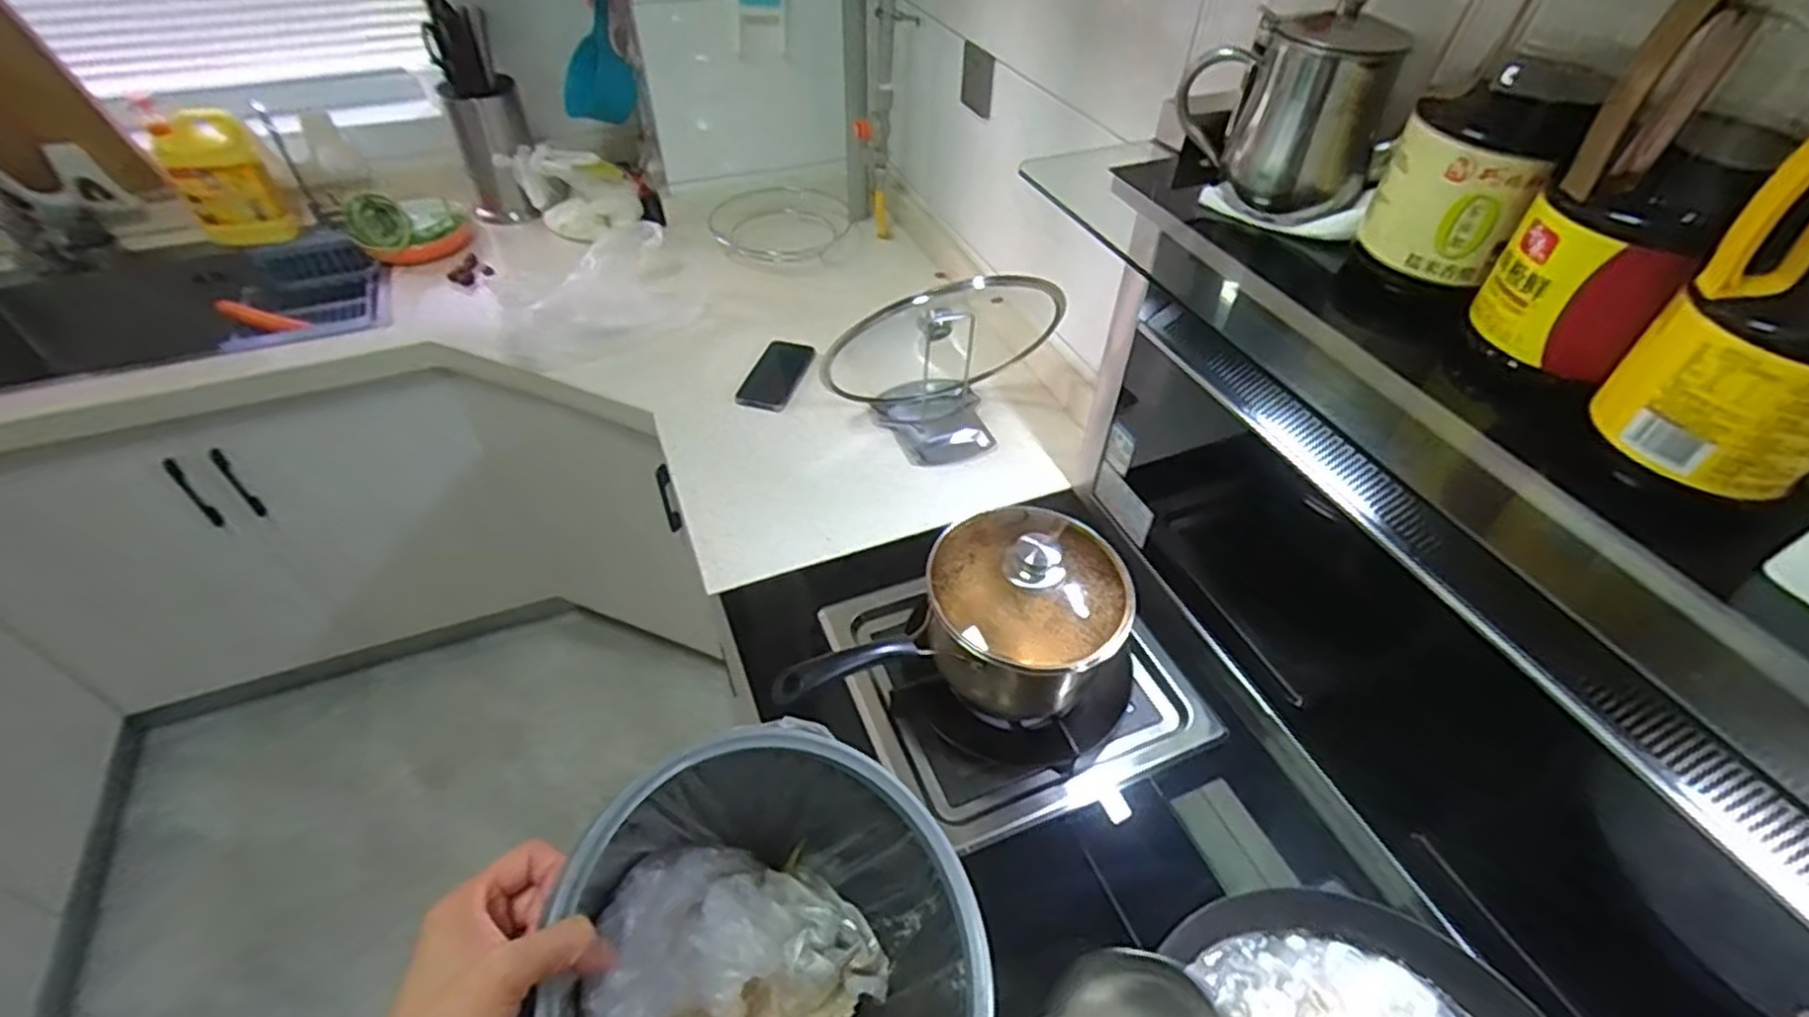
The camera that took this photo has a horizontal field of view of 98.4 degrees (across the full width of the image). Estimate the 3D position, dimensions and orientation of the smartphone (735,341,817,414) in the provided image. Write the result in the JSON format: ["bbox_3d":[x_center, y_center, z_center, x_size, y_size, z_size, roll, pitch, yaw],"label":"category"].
[{"bbox_3d":[-0.193,-0.207,1.208,0.088,0.016,0.173,12,47,10],"label":"smartphone"}]

